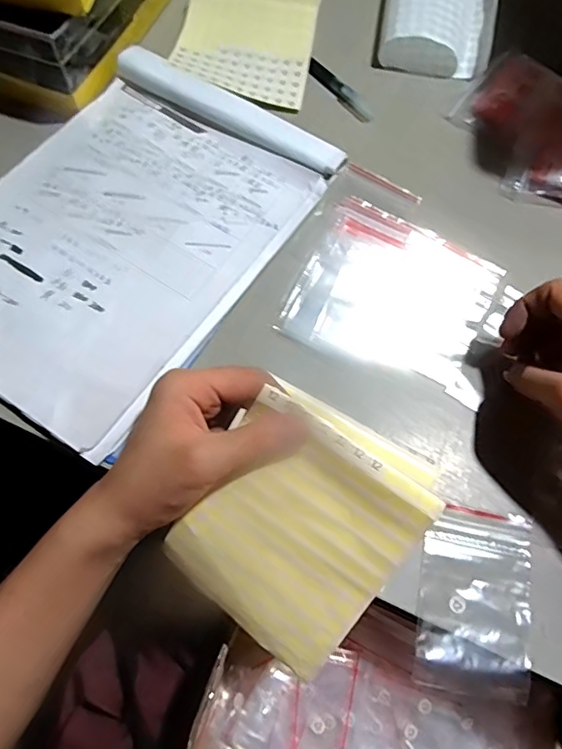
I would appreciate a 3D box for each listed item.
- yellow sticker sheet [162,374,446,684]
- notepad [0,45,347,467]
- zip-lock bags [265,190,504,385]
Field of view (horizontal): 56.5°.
[{"bbox_3d":[0.009,0.093,0.317,0.120,0.007,0.150,33,101,6],"label":"yellow sticker sheet"},{"bbox_3d":[-0.126,-0.114,0.402,0.216,0.027,0.293,32,71,11],"label":"notepad"},{"bbox_3d":[0.086,-0.064,0.404,0.139,0.015,0.131,26,70,9],"label":"zip-lock bags"}]

